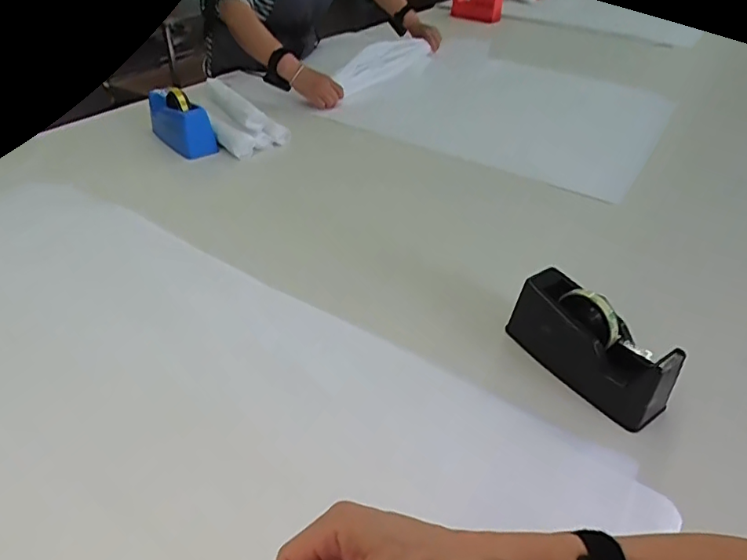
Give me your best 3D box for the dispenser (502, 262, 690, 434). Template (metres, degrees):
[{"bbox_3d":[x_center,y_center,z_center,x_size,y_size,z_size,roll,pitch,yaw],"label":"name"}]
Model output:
[{"bbox_3d":[0.265,0.078,0.654,0.064,0.106,0.203,-26,46,-32],"label":"dispenser"}]

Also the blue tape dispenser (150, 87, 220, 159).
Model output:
[{"bbox_3d":[-0.404,-0.335,1.110,0.069,0.104,0.198,-26,47,-32],"label":"blue tape dispenser"}]

